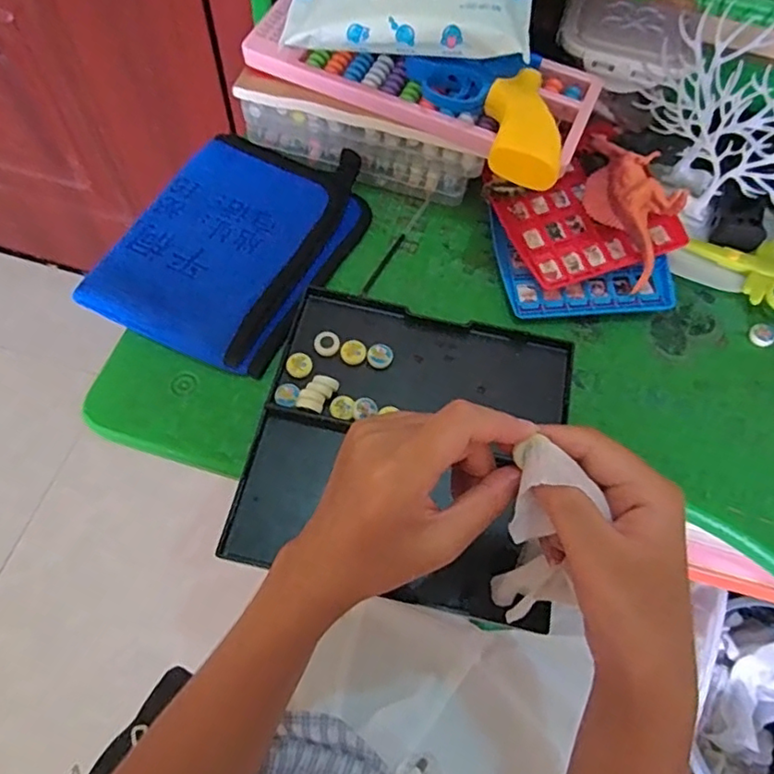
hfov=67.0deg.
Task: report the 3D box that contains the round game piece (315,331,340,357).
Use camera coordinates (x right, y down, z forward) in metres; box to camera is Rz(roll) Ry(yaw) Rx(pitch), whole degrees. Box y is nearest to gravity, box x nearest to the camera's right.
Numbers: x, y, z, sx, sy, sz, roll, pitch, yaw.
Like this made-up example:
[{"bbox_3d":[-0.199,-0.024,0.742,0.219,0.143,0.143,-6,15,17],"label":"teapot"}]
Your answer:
[{"bbox_3d":[-0.043,-0.031,0.415,0.018,0.006,0.018,1,63,-3],"label":"round game piece"}]

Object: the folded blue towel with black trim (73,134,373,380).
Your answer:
[{"bbox_3d":[-0.115,-0.114,0.455,0.152,0.020,0.203,25,64,9],"label":"folded blue towel with black trim"}]

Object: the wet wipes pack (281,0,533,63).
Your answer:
[{"bbox_3d":[0.017,-0.272,0.407,0.164,0.027,0.103,7,63,0],"label":"wet wipes pack"}]

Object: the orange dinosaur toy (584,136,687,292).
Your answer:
[{"bbox_3d":[0.187,-0.139,0.454,0.056,0.047,0.117,-15,65,-11],"label":"orange dinosaur toy"}]

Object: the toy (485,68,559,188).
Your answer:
[{"bbox_3d":[0.090,-0.174,0.395,0.043,0.024,0.085,3,63,-2],"label":"toy"}]

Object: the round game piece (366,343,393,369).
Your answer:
[{"bbox_3d":[-0.005,-0.022,0.412,0.018,0.006,0.016,-17,65,-12],"label":"round game piece"}]

